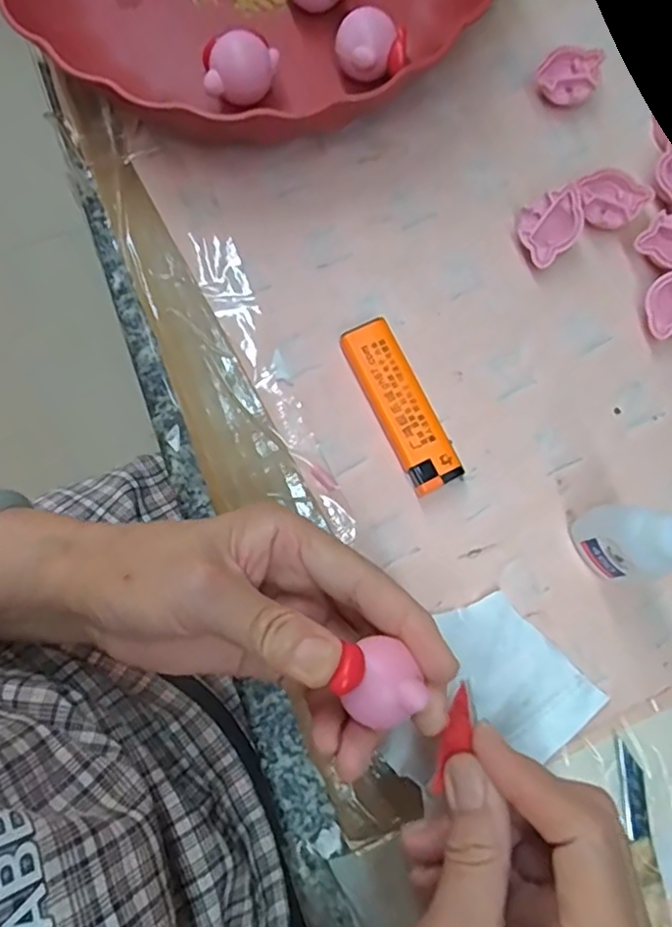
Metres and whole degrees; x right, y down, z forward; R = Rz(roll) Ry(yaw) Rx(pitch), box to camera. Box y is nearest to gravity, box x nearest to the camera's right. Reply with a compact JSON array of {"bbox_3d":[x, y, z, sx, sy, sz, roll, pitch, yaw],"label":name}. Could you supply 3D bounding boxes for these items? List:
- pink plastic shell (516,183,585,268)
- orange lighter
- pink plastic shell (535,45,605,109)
[{"bbox_3d":[0.103,-0.113,0.303,0.032,0.012,0.029,-30,90,8],"label":"pink plastic shell"},{"bbox_3d":[0.029,-0.025,0.285,0.023,0.012,0.079,-25,82,-6],"label":"orange lighter"},{"bbox_3d":[0.116,-0.194,0.320,0.029,0.017,0.028,0,80,-2],"label":"pink plastic shell"}]

